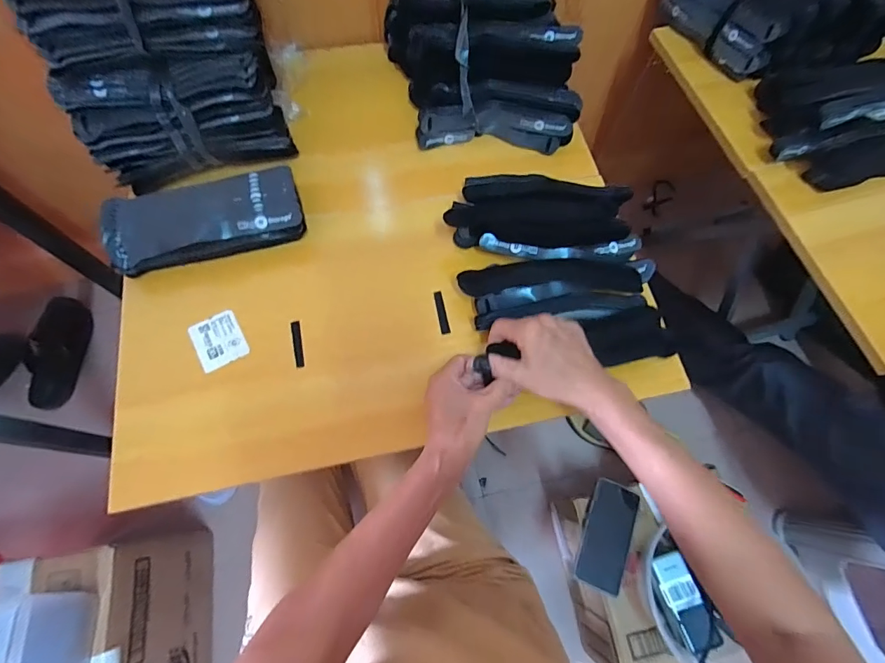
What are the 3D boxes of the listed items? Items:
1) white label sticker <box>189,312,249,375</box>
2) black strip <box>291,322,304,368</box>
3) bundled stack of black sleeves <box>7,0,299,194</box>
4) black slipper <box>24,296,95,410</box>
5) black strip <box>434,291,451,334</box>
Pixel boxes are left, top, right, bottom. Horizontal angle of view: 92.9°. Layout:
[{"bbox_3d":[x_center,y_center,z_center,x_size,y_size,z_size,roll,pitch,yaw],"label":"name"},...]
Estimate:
[{"bbox_3d":[-0.243,0.010,0.457,0.048,0.004,0.059,-27,74,-17],"label":"white label sticker"},{"bbox_3d":[-0.157,0.014,0.457,0.008,0.004,0.053,-12,71,-7],"label":"black strip"},{"bbox_3d":[-0.303,-0.325,0.451,0.215,0.211,0.215,-15,71,-8],"label":"bundled stack of black sleeves"},{"bbox_3d":[-0.868,0.053,0.956,0.094,0.057,0.252,15,92,3],"label":"black slipper"},{"bbox_3d":[-0.001,-0.022,0.482,0.010,0.004,0.053,-9,71,-6],"label":"black strip"}]

